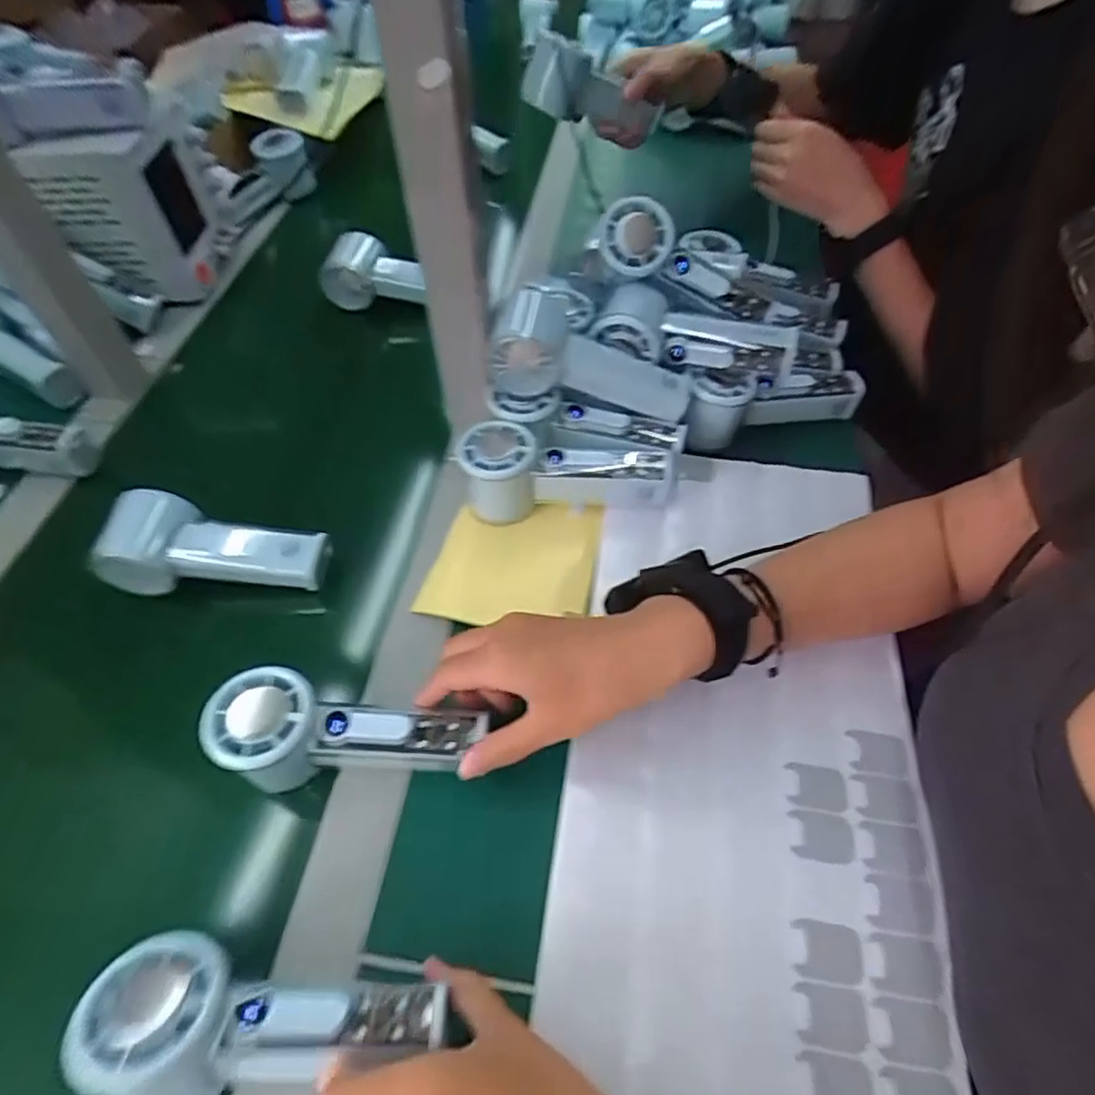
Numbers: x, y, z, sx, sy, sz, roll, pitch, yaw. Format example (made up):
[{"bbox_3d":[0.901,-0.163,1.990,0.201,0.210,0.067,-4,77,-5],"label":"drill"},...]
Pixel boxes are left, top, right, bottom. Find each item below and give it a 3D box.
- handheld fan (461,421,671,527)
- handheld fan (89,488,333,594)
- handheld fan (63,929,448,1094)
[{"bbox_3d":[0.014,-0.057,0.490,0.153,0.059,0.061,-7,53,-2],"label":"handheld fan"},{"bbox_3d":[-0.237,0.002,0.473,0.147,0.049,0.053,6,53,-9],"label":"handheld fan"},{"bbox_3d":[-0.129,0.227,0.290,0.151,0.053,0.065,12,31,-3],"label":"handheld fan"}]

